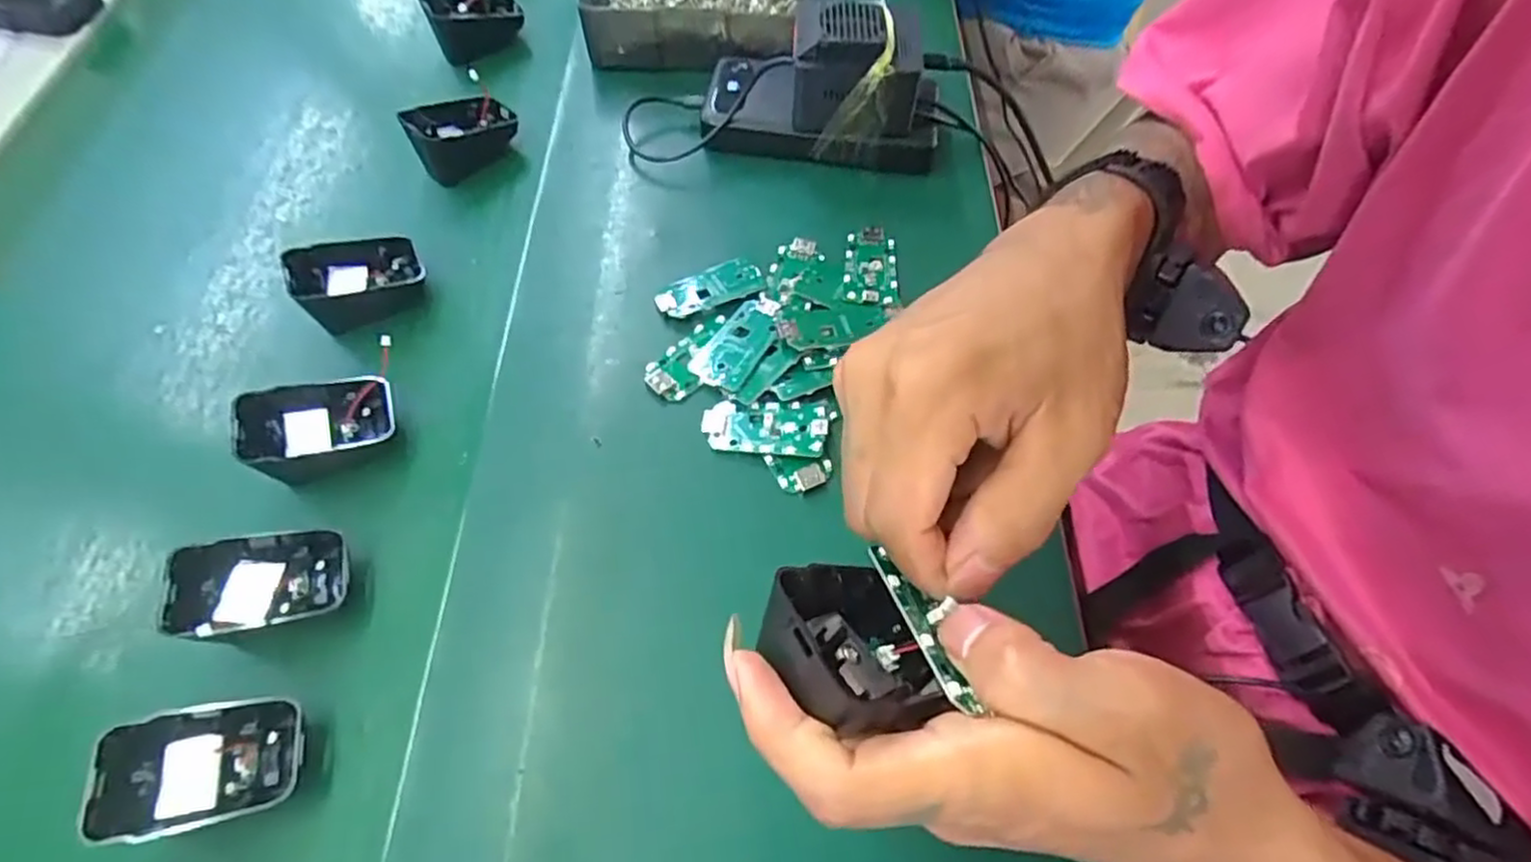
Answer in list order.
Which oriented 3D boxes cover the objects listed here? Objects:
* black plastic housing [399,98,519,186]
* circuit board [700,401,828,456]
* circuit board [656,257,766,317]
[{"bbox_3d":[-0.201,-0.201,0.483,0.074,0.033,0.054,-40,66,-18],"label":"black plastic housing"},{"bbox_3d":[-0.001,-0.001,0.375,0.065,0.008,0.028,5,61,5],"label":"circuit board"},{"bbox_3d":[-0.033,-0.085,0.420,0.063,0.007,0.030,-23,62,-11],"label":"circuit board"}]

